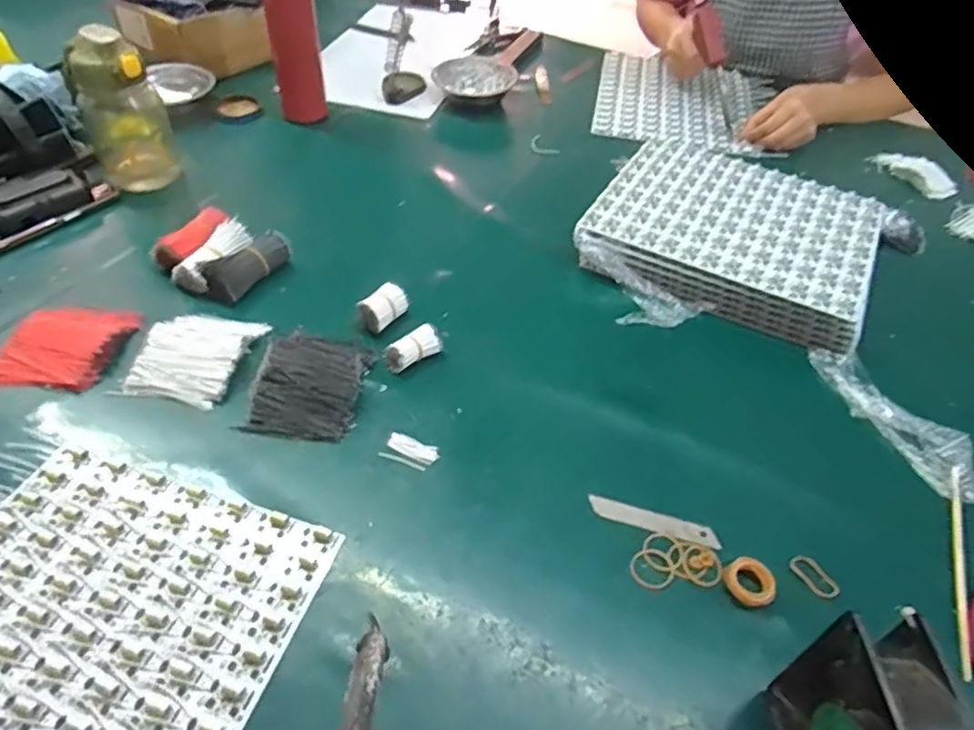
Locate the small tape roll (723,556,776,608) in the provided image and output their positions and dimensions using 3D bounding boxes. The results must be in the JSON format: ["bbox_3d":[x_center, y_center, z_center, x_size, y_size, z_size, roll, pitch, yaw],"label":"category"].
[{"bbox_3d":[0.190,0.156,0.454,0.033,0.009,0.034,2,48,-3],"label":"small tape roll"}]

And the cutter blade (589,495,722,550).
[{"bbox_3d":[0.130,0.122,0.493,0.099,0.004,0.018,15,49,9],"label":"cutter blade"}]

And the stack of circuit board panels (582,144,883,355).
[{"bbox_3d":[0.292,-0.153,0.732,0.313,0.046,0.266,26,51,18],"label":"stack of circuit board panels"}]

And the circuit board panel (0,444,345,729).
[{"bbox_3d":[-0.262,0.190,0.382,0.243,0.022,0.282,15,49,9],"label":"circuit board panel"}]

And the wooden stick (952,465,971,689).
[{"bbox_3d":[0.356,0.148,0.475,0.008,0.011,0.185,22,50,15],"label":"wooden stick"}]

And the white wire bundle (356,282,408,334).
[{"bbox_3d":[-0.103,-0.056,0.631,0.027,0.029,0.052,31,53,21],"label":"white wire bundle"}]

